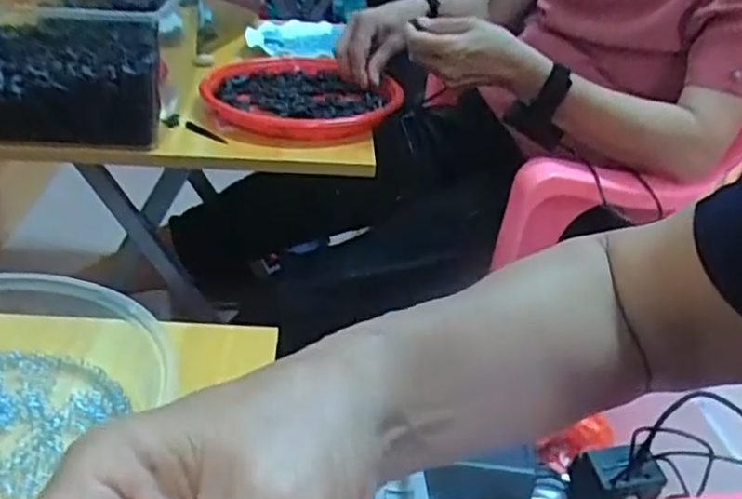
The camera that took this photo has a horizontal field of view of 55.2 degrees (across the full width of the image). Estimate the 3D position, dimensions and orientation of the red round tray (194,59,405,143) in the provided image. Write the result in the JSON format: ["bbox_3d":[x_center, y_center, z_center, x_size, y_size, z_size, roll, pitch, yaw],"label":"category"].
[{"bbox_3d":[-0.085,-0.198,0.899,0.238,0.032,0.272,7,31,3],"label":"red round tray"}]

